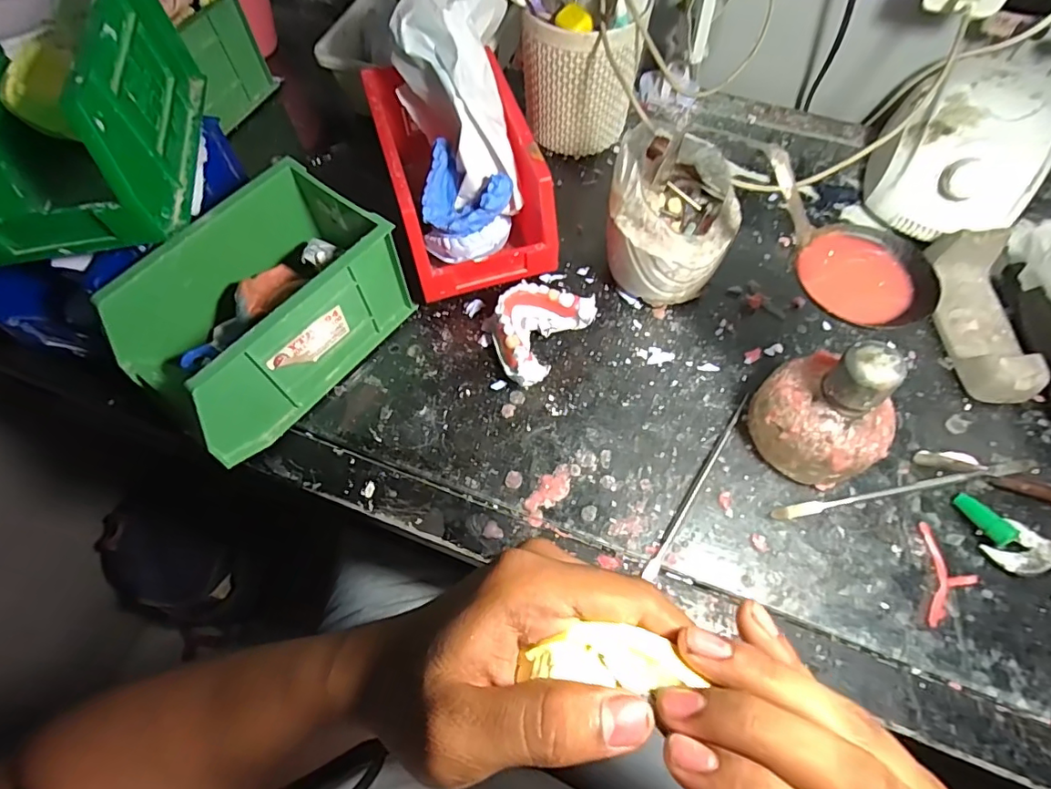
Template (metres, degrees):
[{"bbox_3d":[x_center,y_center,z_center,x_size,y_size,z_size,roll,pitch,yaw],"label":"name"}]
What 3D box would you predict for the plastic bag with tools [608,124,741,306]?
[{"bbox_3d":[0.101,-0.118,0.372,0.089,0.096,0.083,12,65,5],"label":"plastic bag with tools"}]

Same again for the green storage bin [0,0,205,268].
[{"bbox_3d":[-0.264,-0.161,0.300,0.098,0.084,0.164,-11,65,-6],"label":"green storage bin"}]

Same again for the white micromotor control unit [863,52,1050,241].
[{"bbox_3d":[0.345,-0.188,0.413,0.109,0.080,0.138,34,69,15],"label":"white micromotor control unit"}]

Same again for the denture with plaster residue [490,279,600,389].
[{"bbox_3d":[0.006,-0.045,0.372,0.056,0.031,0.078,35,69,15],"label":"denture with plaster residue"}]

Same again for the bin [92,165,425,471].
[{"bbox_3d":[-0.170,-0.054,0.345,0.097,0.086,0.161,37,69,16],"label":"bin"}]

